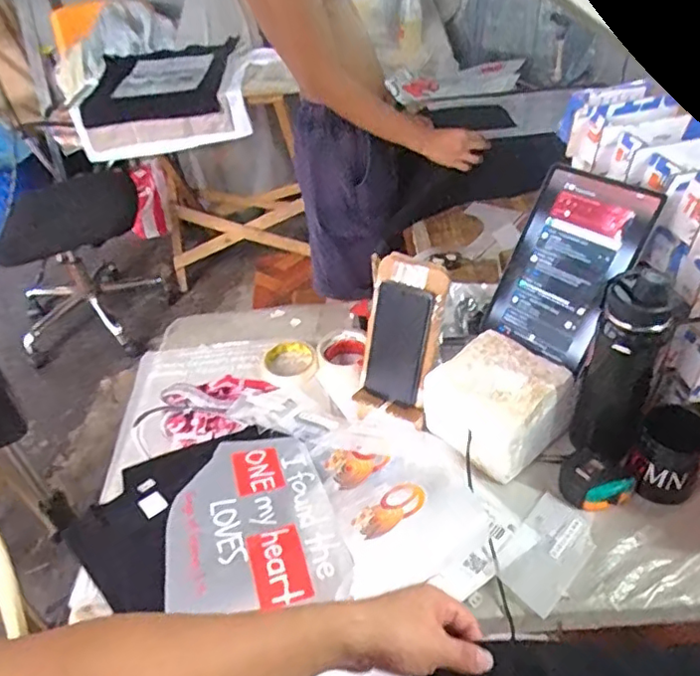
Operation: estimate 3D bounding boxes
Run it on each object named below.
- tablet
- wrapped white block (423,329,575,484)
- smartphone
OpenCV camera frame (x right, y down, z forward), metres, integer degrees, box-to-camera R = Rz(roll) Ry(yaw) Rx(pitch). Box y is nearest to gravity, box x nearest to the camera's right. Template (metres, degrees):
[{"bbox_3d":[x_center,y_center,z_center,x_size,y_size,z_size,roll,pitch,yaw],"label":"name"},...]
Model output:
[{"bbox_3d":[0.293,-0.099,0.806,0.013,0.244,0.158,3,25,-47],"label":"tablet"},{"bbox_3d":[0.200,0.087,0.817,0.157,0.110,0.148,-29,45,-26],"label":"wrapped white block"},{"bbox_3d":[0.067,0.011,0.824,0.078,0.172,0.007,23,29,27],"label":"smartphone"}]

